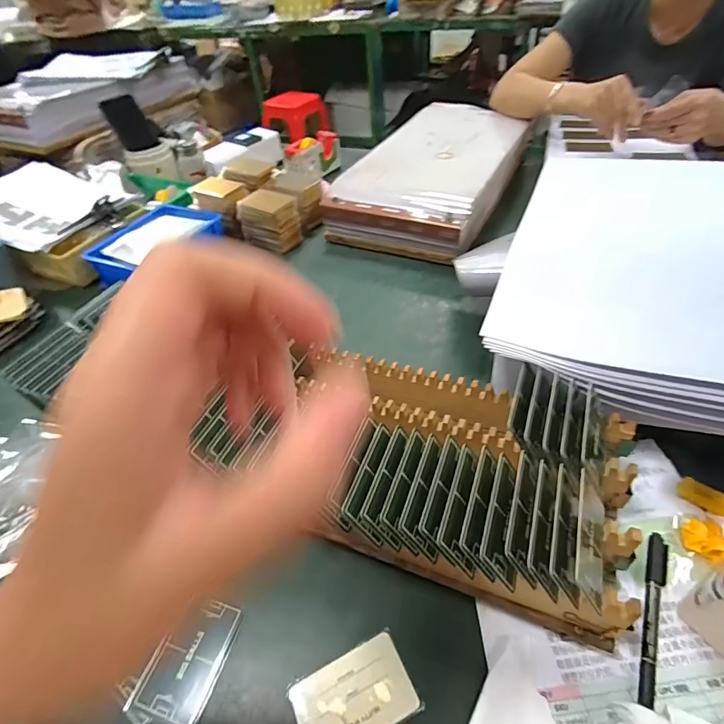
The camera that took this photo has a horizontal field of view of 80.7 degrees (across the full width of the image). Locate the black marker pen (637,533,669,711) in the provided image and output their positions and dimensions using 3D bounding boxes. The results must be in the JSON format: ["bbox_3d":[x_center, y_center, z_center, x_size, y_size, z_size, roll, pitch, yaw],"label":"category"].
[{"bbox_3d":[0.231,0.198,0.337,0.015,0.011,0.137,20,50,21],"label":"black marker pen"}]

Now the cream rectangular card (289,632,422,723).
[{"bbox_3d":[-0.006,0.251,0.320,0.085,0.006,0.054,-21,48,-16],"label":"cream rectangular card"}]

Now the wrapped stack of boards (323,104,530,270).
[{"bbox_3d":[0.153,-0.381,0.852,0.253,0.098,0.490,19,50,21],"label":"wrapped stack of boards"}]

